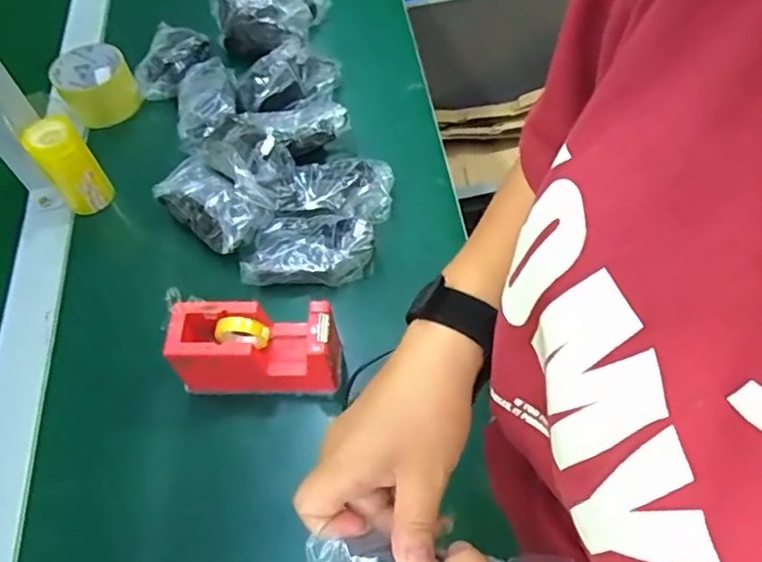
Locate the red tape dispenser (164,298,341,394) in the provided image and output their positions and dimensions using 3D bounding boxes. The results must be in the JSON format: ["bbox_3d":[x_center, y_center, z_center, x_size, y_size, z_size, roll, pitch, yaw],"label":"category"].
[{"bbox_3d":[-0.103,0.059,0.508,0.135,0.073,0.059,-2,58,2],"label":"red tape dispenser"}]

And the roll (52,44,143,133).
[{"bbox_3d":[-0.345,-0.239,0.730,0.081,0.058,0.086,-1,58,2],"label":"roll"}]

